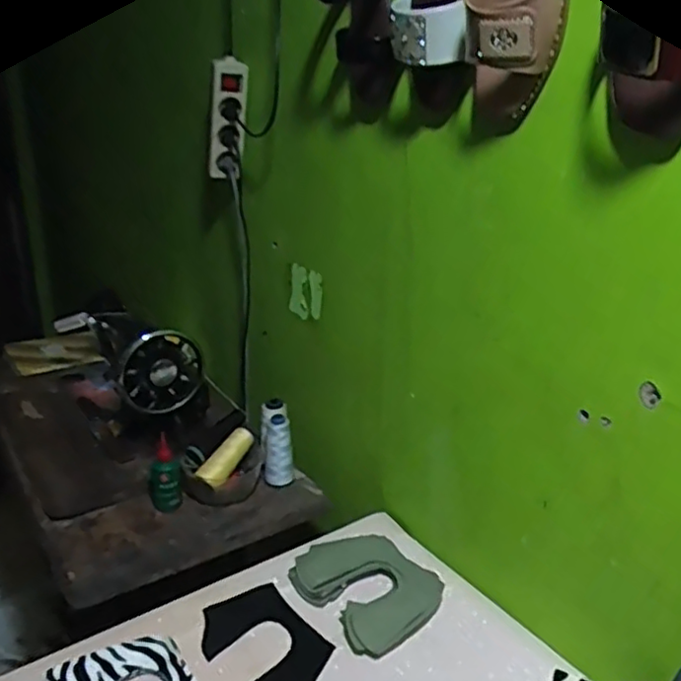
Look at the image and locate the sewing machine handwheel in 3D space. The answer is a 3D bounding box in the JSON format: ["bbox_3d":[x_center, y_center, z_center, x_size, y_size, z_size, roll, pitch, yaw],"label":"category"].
[{"bbox_3d":[-0.282,0.050,1.046,0.130,0.129,0.045,-12,24,-30],"label":"sewing machine handwheel"}]

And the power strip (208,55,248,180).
[{"bbox_3d":[-0.175,-0.337,1.046,0.053,0.192,0.044,-13,47,-26],"label":"power strip"}]

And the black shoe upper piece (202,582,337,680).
[{"bbox_3d":[-0.086,0.344,0.754,0.112,0.010,0.154,-18,33,-39],"label":"black shoe upper piece"}]

